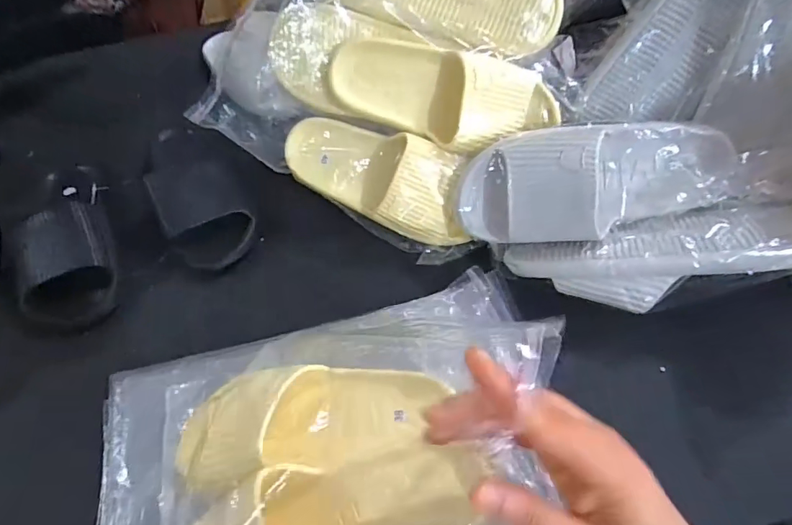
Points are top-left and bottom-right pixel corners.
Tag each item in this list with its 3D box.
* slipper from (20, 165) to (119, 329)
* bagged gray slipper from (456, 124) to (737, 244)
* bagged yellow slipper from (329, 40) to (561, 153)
[{"bbox_3d":[-0.395,-0.040,0.559,0.100,0.064,0.251,-19,55,-9],"label":"slipper"},{"bbox_3d":[0.194,-0.085,0.438,0.248,0.083,0.067,-5,23,7],"label":"bagged gray slipper"},{"bbox_3d":[0.051,-0.173,0.502,0.244,0.101,0.075,11,14,3],"label":"bagged yellow slipper"}]

